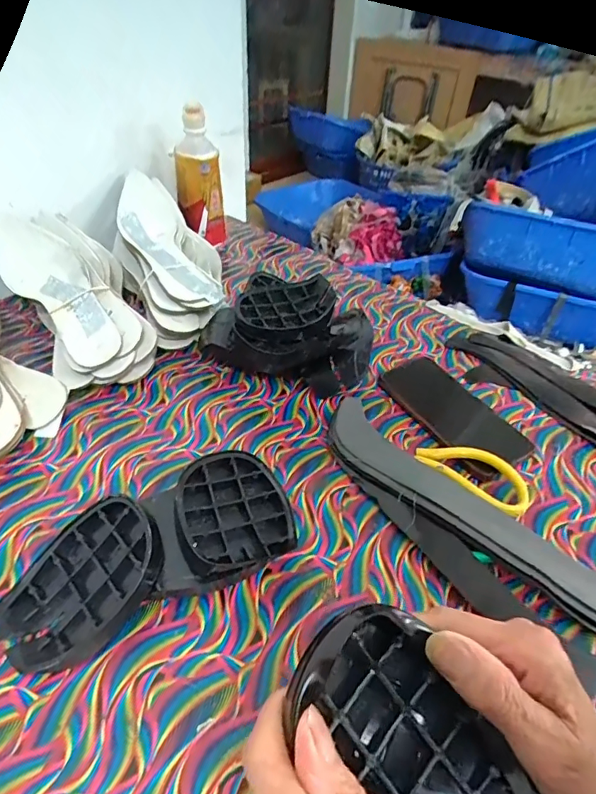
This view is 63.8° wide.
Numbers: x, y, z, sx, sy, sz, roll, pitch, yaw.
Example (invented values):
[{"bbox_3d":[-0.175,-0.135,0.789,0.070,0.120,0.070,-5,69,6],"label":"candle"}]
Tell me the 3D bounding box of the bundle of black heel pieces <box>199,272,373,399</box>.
[{"bbox_3d":[-0.004,-0.077,0.553,0.191,0.068,0.167,16,43,15],"label":"bundle of black heel pieces"}]

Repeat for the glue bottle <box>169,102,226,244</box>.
[{"bbox_3d":[-0.146,-0.318,0.703,0.065,0.179,0.056,-4,42,-7],"label":"glue bottle"}]

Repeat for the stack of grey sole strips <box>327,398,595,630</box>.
[{"bbox_3d":[0.144,0.093,0.402,0.283,0.029,0.059,29,48,27],"label":"stack of grey sole strips"}]

